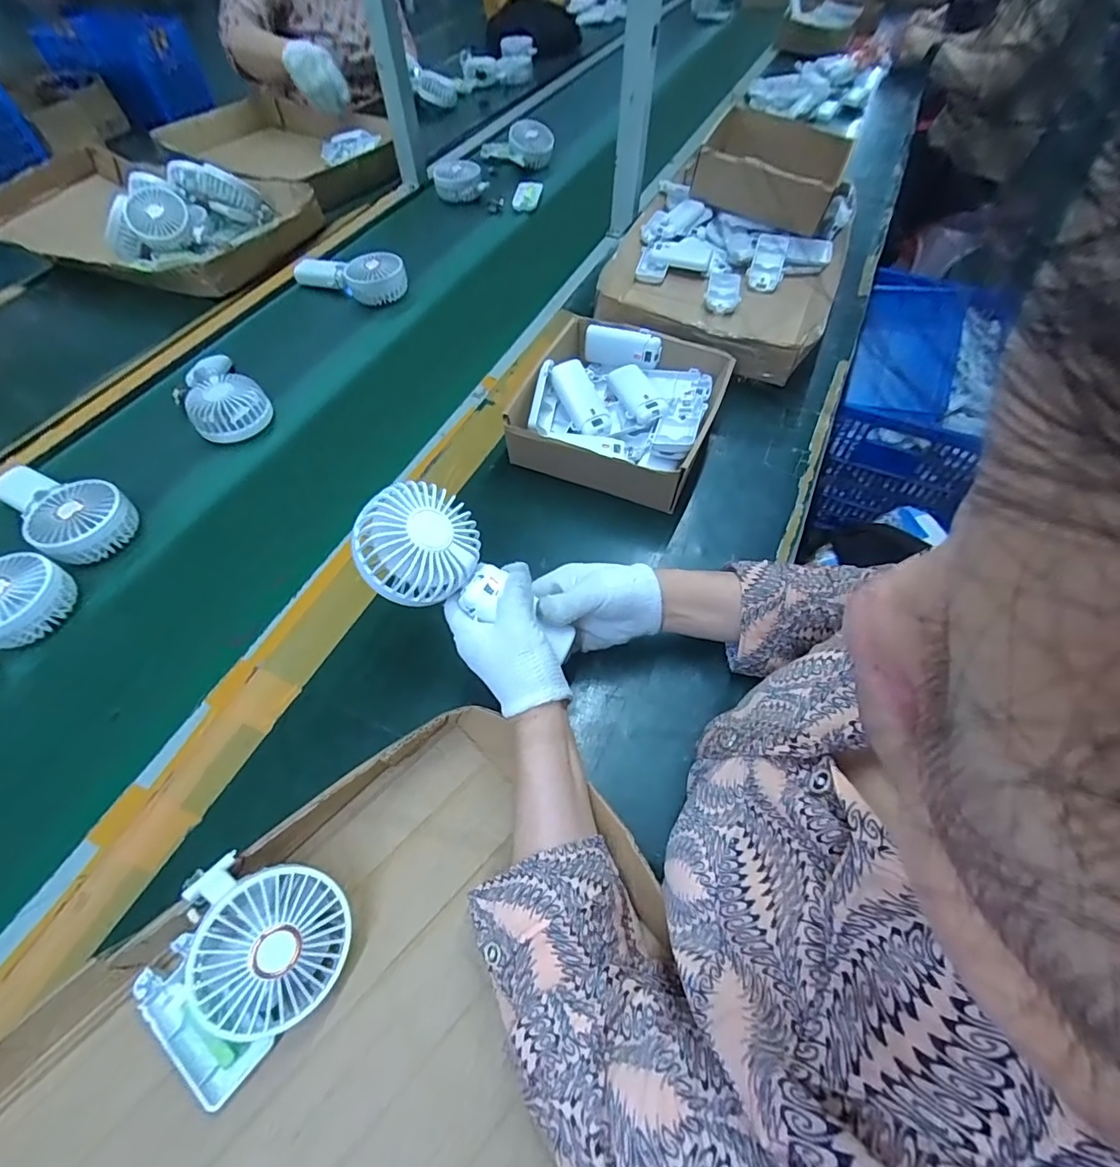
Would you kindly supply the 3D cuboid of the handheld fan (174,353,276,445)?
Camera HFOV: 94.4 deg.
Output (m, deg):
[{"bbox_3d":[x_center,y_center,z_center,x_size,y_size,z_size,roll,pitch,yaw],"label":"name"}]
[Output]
[{"bbox_3d":[-0.416,-0.228,0.639,0.086,0.040,0.120,-35,66,-21],"label":"handheld fan"}]

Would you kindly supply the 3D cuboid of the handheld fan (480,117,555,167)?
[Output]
[{"bbox_3d":[-0.090,-0.901,1.069,0.157,0.084,0.060,25,64,15],"label":"handheld fan"}]

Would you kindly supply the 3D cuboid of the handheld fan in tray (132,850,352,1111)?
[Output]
[{"bbox_3d":[-0.202,0.240,0.329,0.099,0.071,0.125,39,65,20],"label":"handheld fan in tray"}]

